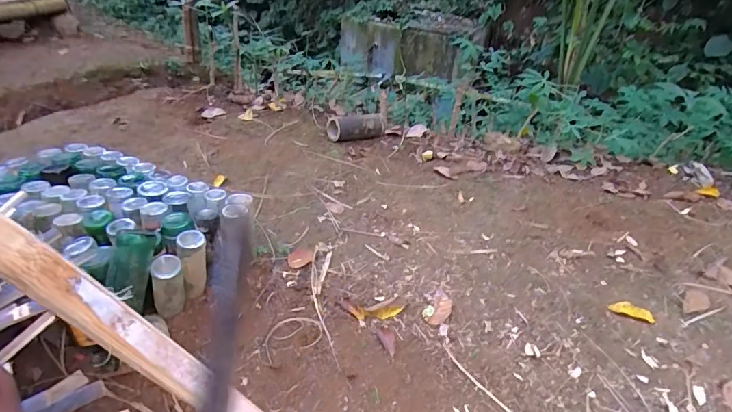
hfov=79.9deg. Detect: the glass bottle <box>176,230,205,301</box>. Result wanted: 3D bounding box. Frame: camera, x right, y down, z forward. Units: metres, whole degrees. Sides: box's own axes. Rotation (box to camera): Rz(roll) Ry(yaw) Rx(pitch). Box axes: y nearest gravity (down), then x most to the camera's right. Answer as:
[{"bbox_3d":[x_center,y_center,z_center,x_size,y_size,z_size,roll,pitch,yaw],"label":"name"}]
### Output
[{"bbox_3d":[-0.380,0.135,0.977,0.057,0.152,0.062,-8,35,-20],"label":"glass bottle"}]

